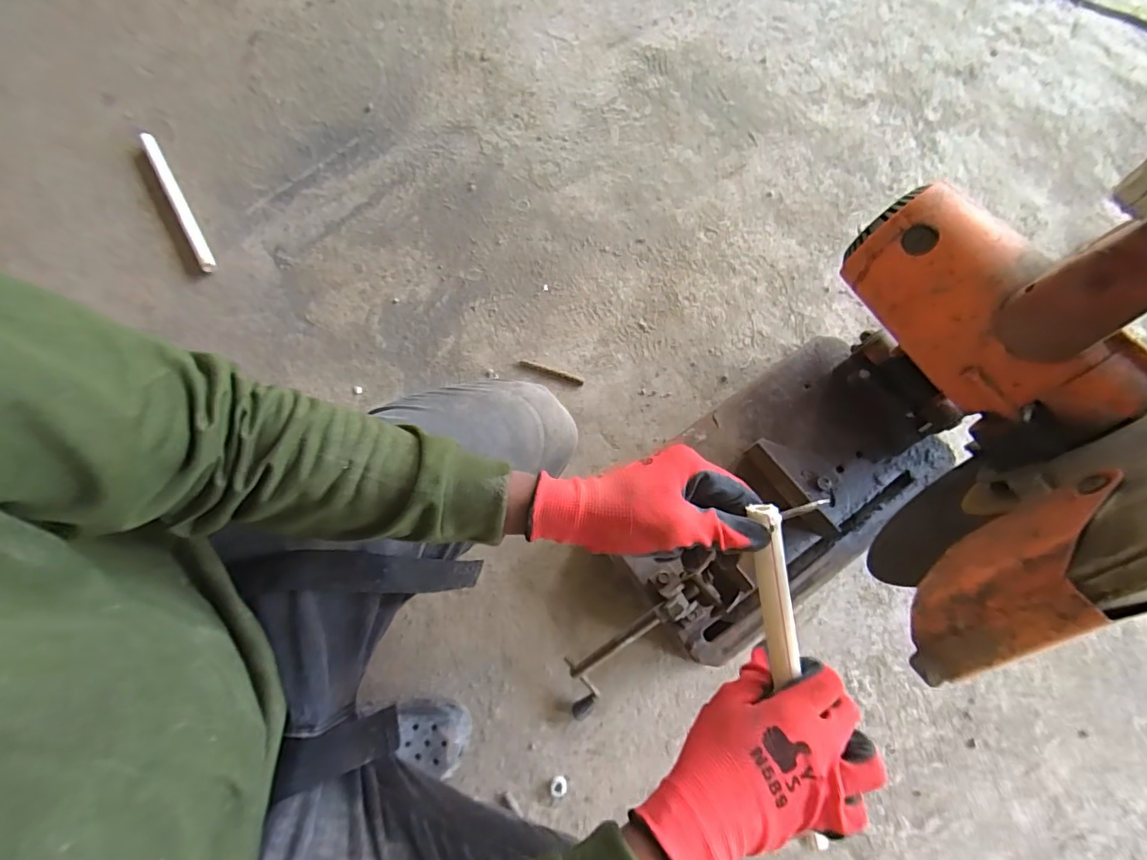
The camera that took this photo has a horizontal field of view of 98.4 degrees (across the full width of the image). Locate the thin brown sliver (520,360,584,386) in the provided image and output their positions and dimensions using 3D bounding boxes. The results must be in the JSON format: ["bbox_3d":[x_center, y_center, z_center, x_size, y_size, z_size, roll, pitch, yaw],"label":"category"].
[{"bbox_3d":[-0.035,-0.094,0.796,0.108,0.005,0.012,21,76,5],"label":"thin brown sliver"}]

